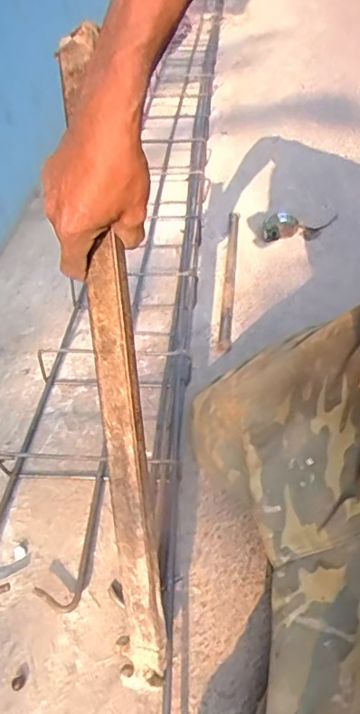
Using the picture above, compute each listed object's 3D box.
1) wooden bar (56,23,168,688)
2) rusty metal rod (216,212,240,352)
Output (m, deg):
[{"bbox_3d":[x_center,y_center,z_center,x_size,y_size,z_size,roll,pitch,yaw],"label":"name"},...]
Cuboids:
[{"bbox_3d":[-0.057,0.035,0.457,0.040,0.584,0.020,-5,11,0],"label":"wooden bar"},{"bbox_3d":[0.107,-0.193,1.127,0.025,0.026,0.525,2,43,7],"label":"rusty metal rod"}]

